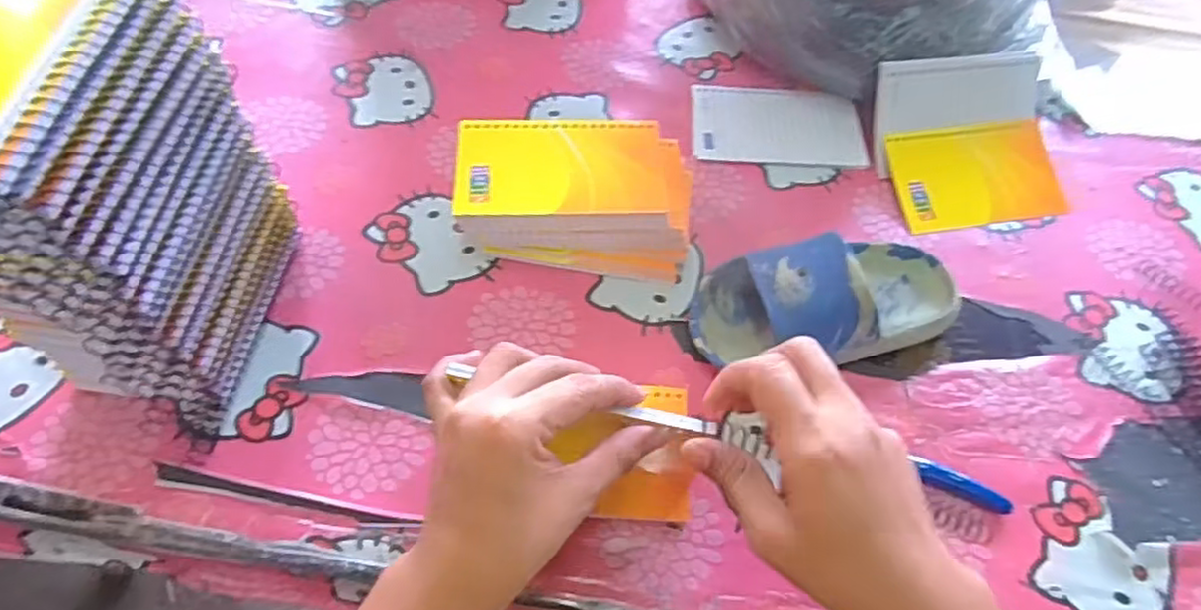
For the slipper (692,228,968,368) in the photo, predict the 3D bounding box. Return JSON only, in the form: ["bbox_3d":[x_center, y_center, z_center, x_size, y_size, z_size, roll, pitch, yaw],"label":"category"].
[{"bbox_3d":[0.144,-0.007,0.440,0.173,0.059,0.076,-8,58,-10],"label":"slipper"}]

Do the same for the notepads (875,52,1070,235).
[{"bbox_3d":[0.280,-0.123,0.524,0.138,0.059,0.114,-6,58,-8],"label":"notepads"}]

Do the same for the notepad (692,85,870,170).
[{"bbox_3d":[0.139,-0.142,0.557,0.132,0.008,0.079,3,57,-2],"label":"notepad"}]

